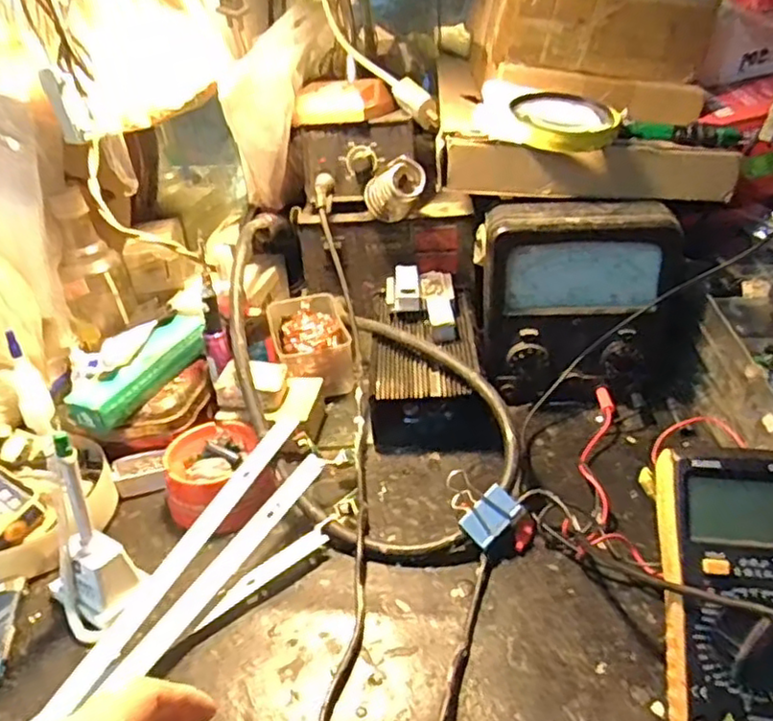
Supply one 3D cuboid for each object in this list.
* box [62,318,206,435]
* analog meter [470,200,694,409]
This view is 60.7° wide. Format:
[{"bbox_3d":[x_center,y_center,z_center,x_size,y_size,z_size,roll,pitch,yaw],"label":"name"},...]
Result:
[{"bbox_3d":[-0.218,0.006,0.576,0.042,0.023,0.153,11,36,19],"label":"box"},{"bbox_3d":[0.178,-0.046,0.593,0.192,0.175,0.075,1,34,6],"label":"analog meter"}]

